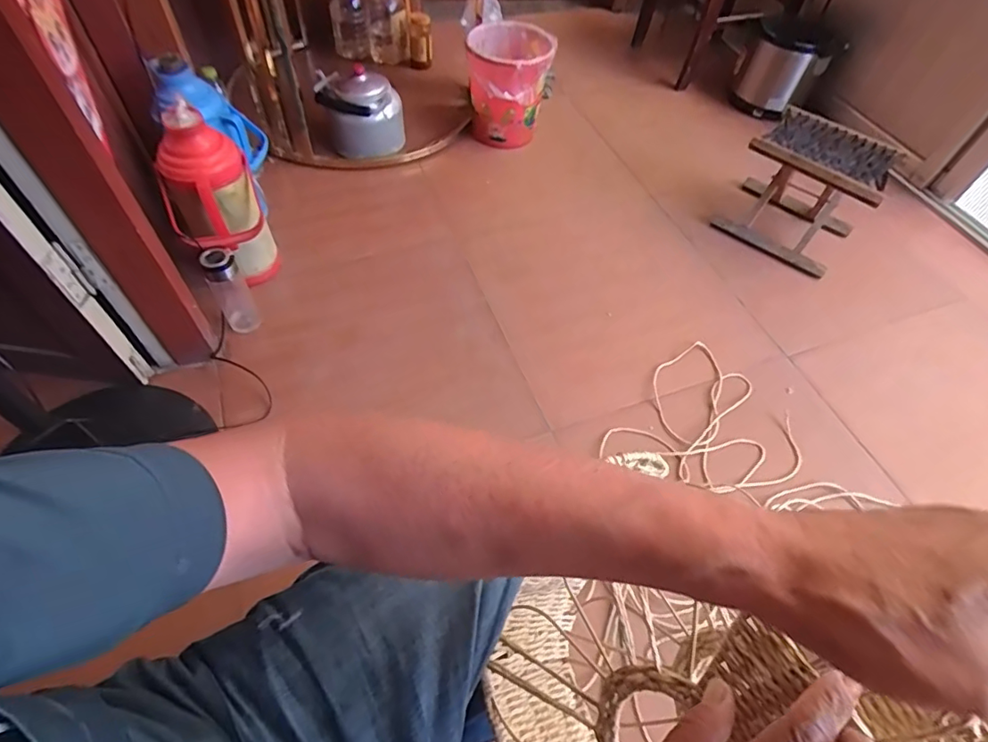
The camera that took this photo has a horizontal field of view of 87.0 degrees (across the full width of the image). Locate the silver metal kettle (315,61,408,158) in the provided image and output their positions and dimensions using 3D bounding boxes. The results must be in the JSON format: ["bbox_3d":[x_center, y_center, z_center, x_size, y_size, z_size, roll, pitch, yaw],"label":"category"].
[{"bbox_3d":[-0.368,-0.718,1.456,0.222,0.176,0.219,-7,57,-8],"label":"silver metal kettle"}]

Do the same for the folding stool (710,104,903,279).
[{"bbox_3d":[0.788,-0.456,1.327,0.301,0.244,0.247,35,61,18],"label":"folding stool"}]

